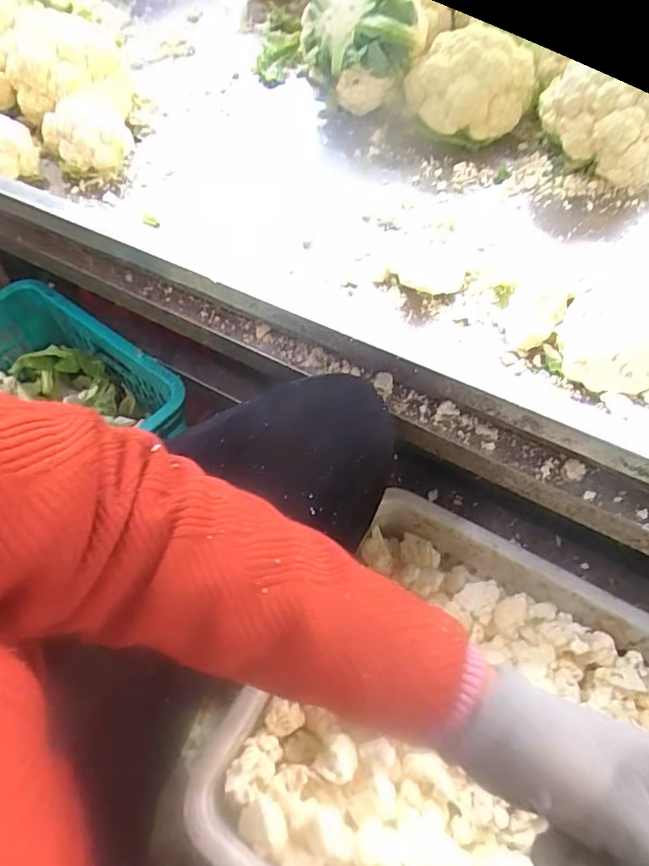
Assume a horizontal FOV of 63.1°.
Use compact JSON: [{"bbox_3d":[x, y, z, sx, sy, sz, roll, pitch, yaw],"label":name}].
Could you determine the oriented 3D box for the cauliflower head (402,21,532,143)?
[{"bbox_3d":[0.193,-0.472,0.726,0.135,0.129,0.120,-15,56,-9],"label":"cauliflower head"}]

